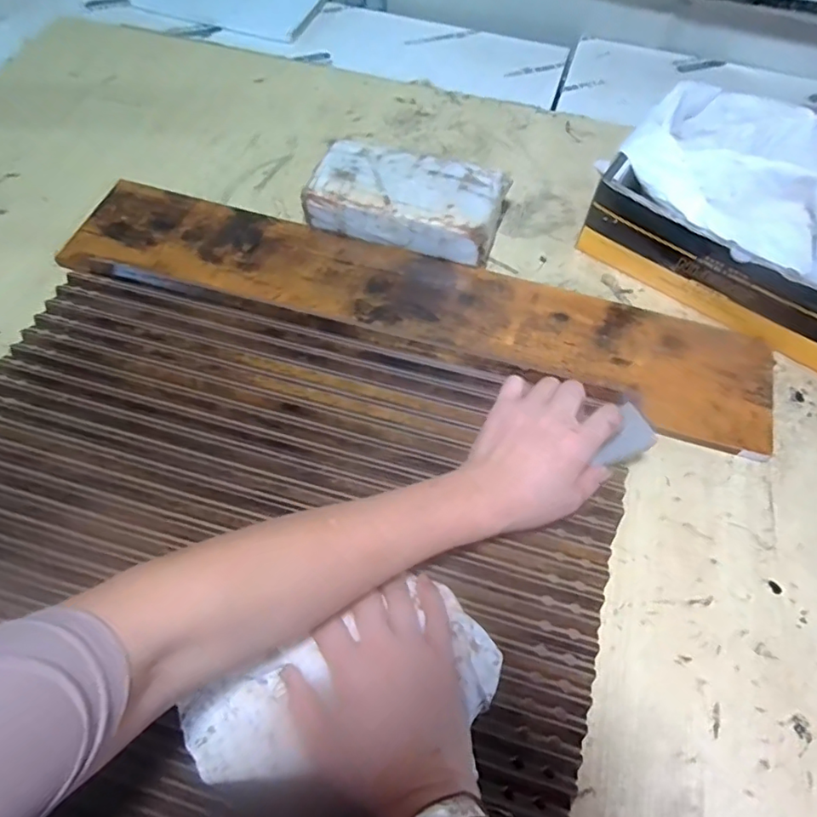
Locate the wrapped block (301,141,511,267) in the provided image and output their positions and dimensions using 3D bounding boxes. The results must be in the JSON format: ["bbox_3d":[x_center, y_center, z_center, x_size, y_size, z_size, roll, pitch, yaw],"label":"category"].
[{"bbox_3d":[-0.004,-0.229,0.601,0.211,0.063,0.109,13,63,7],"label":"wrapped block"}]

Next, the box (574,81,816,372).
[{"bbox_3d":[0.365,-0.196,0.557,0.313,0.114,0.197,37,69,18],"label":"box"}]

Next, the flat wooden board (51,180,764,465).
[{"bbox_3d":[-0.010,-0.116,0.564,0.755,0.037,0.148,15,64,8],"label":"flat wooden board"}]

